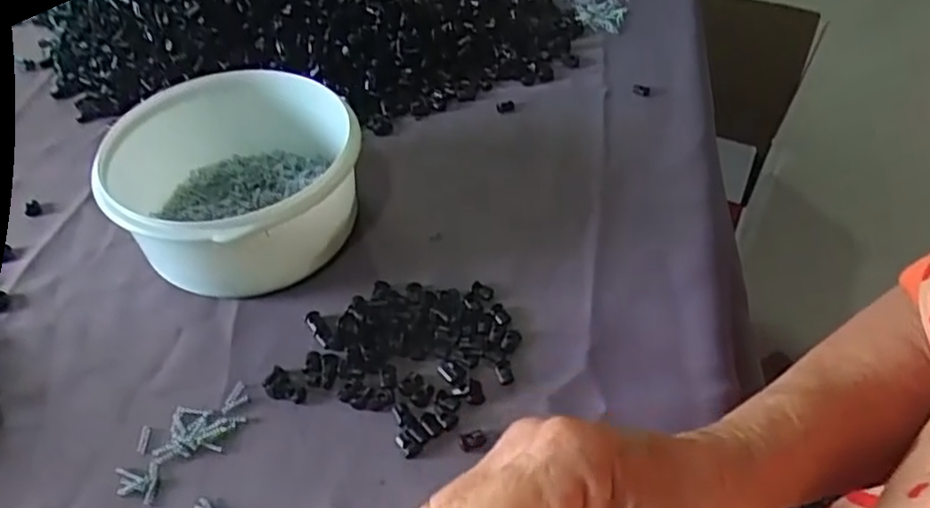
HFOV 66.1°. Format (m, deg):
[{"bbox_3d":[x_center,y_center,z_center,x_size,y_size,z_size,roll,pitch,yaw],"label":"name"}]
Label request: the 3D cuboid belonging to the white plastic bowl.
[{"bbox_3d":[-0.147,-0.045,0.473,0.144,0.084,0.150,-1,46,1],"label":"white plastic bowl"}]

